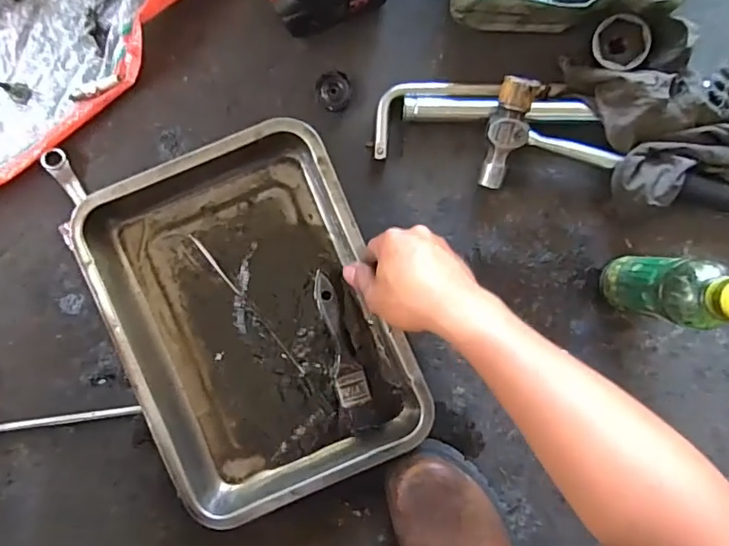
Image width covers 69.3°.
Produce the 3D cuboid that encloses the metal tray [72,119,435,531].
[{"bbox_3d":[-0.108,0.051,0.539,0.256,0.062,0.347,-23,91,3],"label":"metal tray"}]

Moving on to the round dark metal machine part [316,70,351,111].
[{"bbox_3d":[-0.031,-0.189,0.548,0.034,0.007,0.040,5,92,2],"label":"round dark metal machine part"}]

